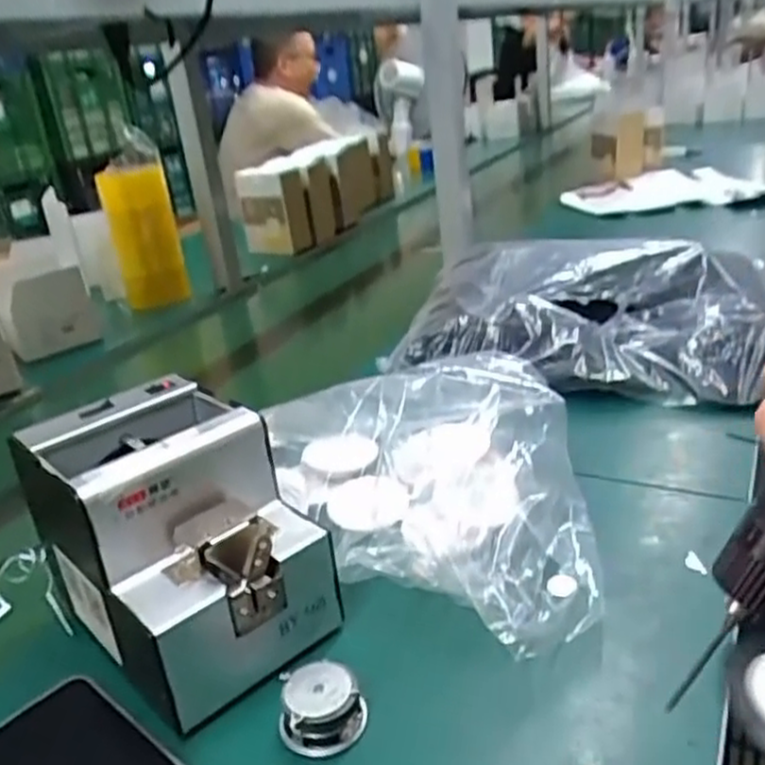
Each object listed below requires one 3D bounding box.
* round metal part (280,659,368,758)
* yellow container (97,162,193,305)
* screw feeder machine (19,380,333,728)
[{"bbox_3d":[-0.034,0.189,0.435,0.047,0.034,0.047,-6,24,3],"label":"round metal part"},{"bbox_3d":[-0.382,-0.234,1.223,0.102,0.216,0.072,-18,26,-23],"label":"yellow container"},{"bbox_3d":[-0.137,0.100,0.497,0.132,0.143,0.180,-25,30,-35],"label":"screw feeder machine"}]

